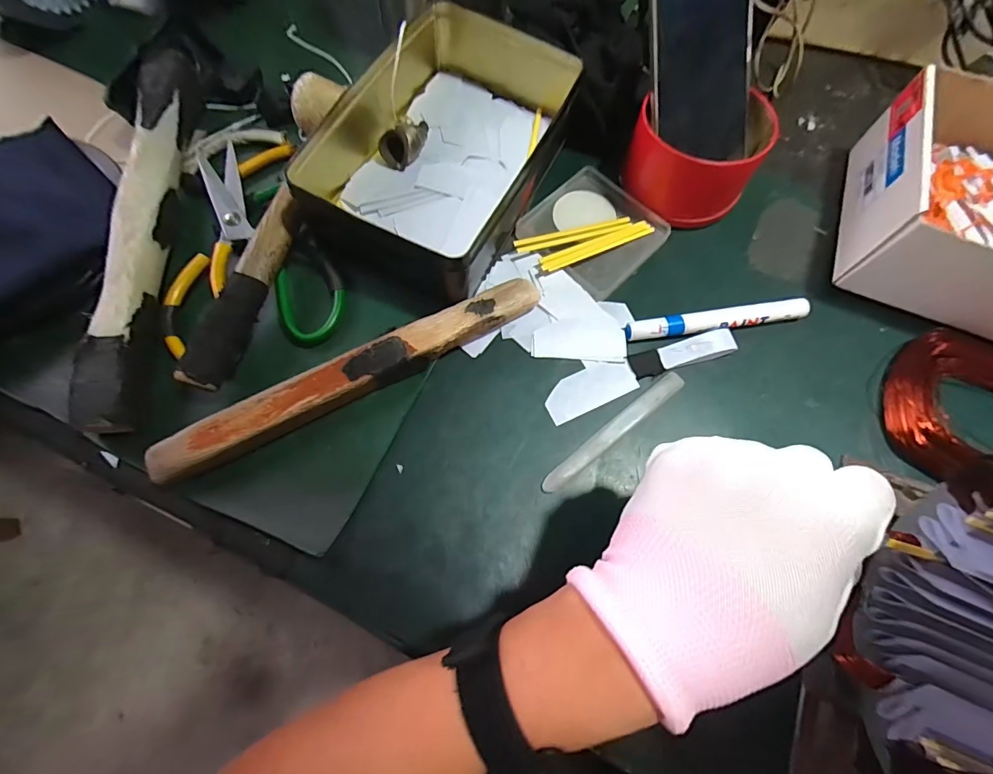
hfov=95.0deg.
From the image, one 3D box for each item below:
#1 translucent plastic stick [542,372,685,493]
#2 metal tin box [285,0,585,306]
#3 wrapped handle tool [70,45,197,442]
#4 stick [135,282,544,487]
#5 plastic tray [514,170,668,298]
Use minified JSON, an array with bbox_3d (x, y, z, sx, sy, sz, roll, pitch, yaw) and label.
[{"bbox_3d":[0.084,0.030,0.321,0.129,0.004,0.014,-37,75,-13],"label":"translucent plastic stick"},{"bbox_3d":[-0.043,-0.187,0.359,0.160,0.062,0.227,23,72,7],"label":"metal tin box"},{"bbox_3d":[-0.267,-0.128,0.344,0.034,0.037,0.323,-4,71,-2],"label":"wrapped handle tool"},{"bbox_3d":[-0.094,-0.011,0.319,0.274,0.027,0.032,-29,74,-10],"label":"stick"},{"bbox_3d":[0.080,-0.132,0.383,0.100,0.011,0.100,43,75,13],"label":"plastic tray"}]

